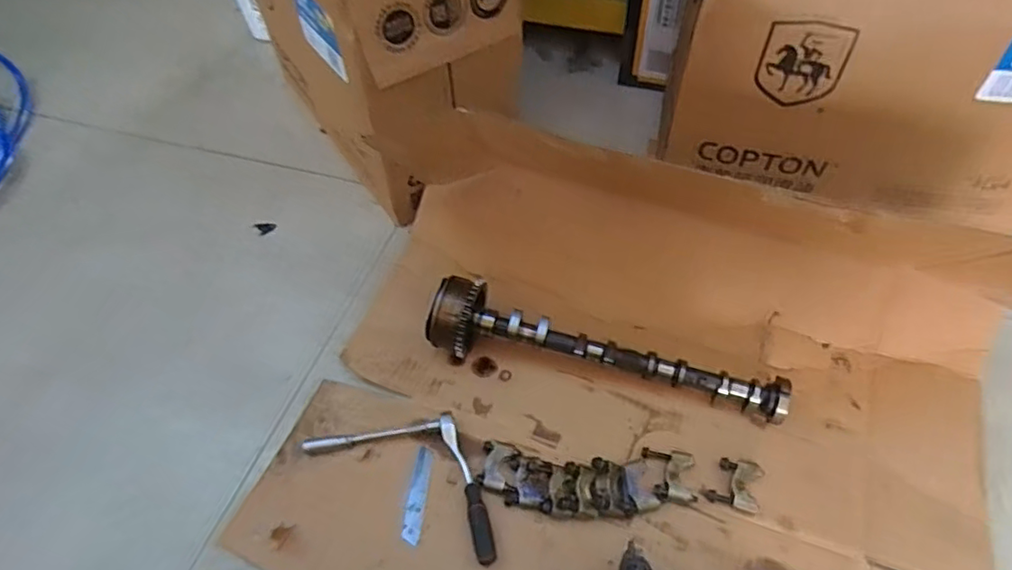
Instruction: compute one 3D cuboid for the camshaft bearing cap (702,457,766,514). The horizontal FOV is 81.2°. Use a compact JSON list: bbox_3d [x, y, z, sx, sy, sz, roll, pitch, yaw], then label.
[{"bbox_3d":[0.220,0.190,0.568,0.047,0.021,0.049,17,56,16],"label":"camshaft bearing cap"}]

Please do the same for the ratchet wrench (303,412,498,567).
[{"bbox_3d":[-0.084,0.175,0.591,0.219,0.023,0.101,24,58,20],"label":"ratchet wrench"}]

